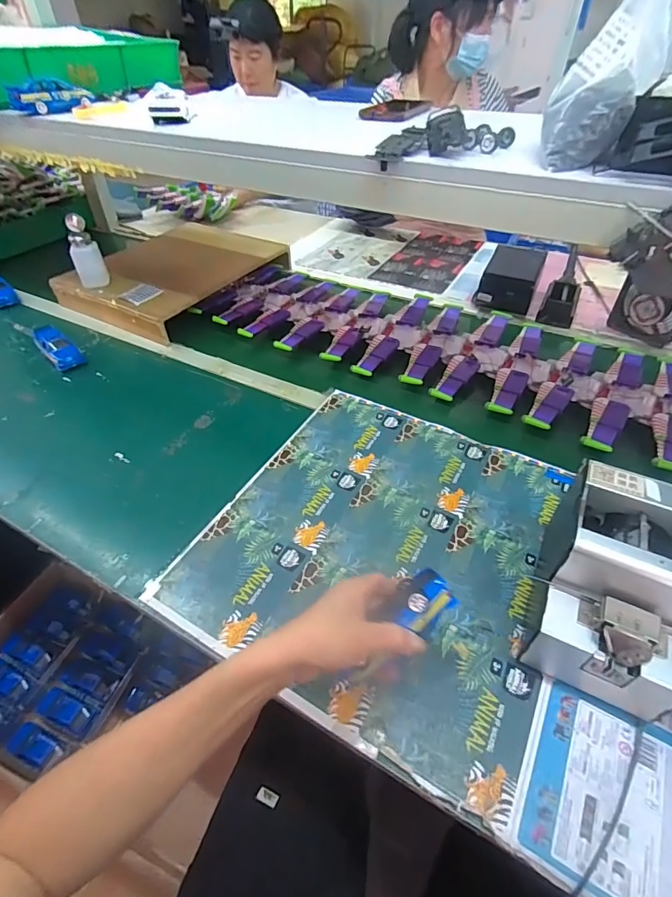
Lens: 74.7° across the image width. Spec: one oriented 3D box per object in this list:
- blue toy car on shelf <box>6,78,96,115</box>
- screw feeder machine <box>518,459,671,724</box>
[{"bbox_3d":[-0.470,-0.582,0.729,0.057,0.038,0.124,19,48,19],"label":"blue toy car on shelf"},{"bbox_3d":[0.281,0.139,0.444,0.121,0.148,0.168,19,48,19],"label":"screw feeder machine"}]

